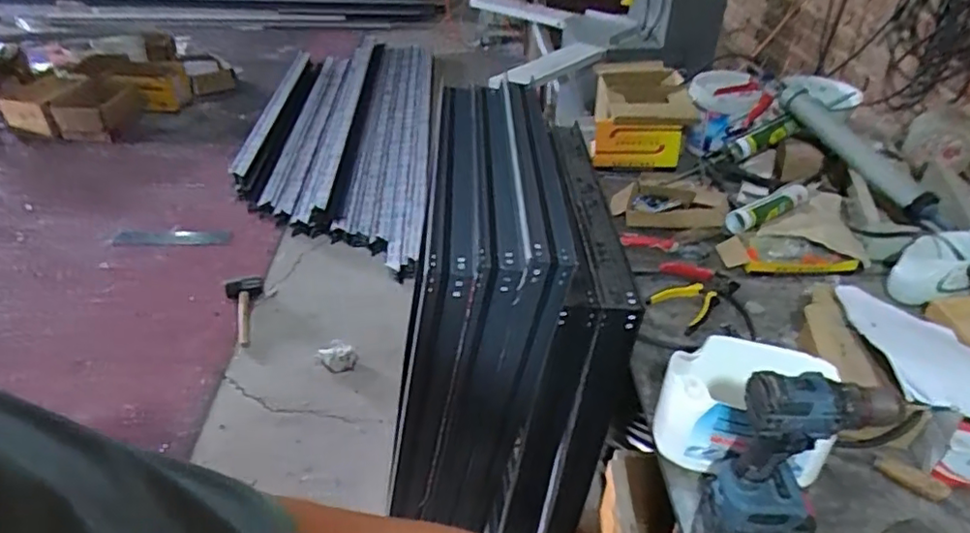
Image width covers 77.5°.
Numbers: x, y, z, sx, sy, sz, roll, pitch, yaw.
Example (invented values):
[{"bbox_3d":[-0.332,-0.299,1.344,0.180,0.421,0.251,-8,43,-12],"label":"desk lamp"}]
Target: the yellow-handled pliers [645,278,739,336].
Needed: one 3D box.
[{"bbox_3d":[0.375,0.048,1.085,0.169,0.014,0.104,-27,45,-32],"label":"yellow-handled pliers"}]

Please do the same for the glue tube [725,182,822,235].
[{"bbox_3d":[0.624,-0.142,1.294,0.308,0.046,0.060,-23,43,-28],"label":"glue tube"}]

